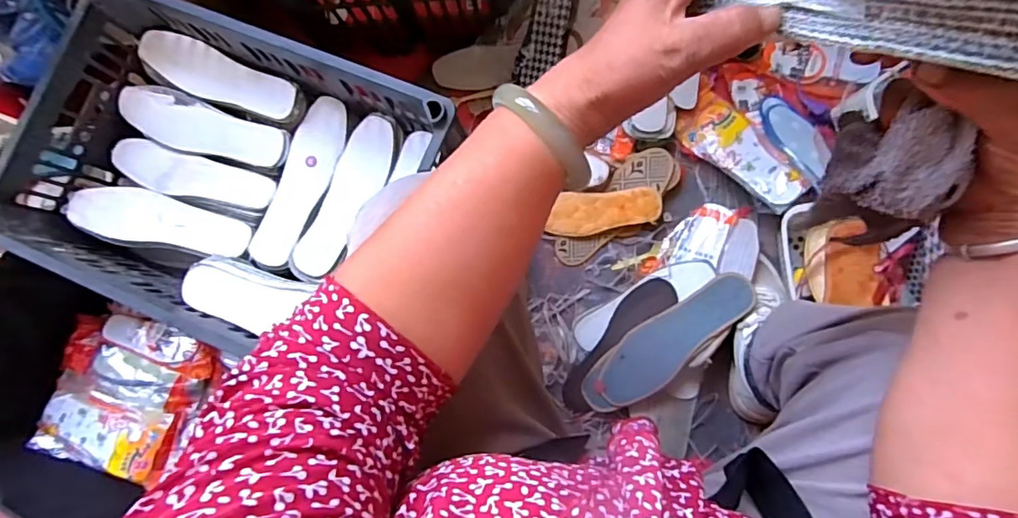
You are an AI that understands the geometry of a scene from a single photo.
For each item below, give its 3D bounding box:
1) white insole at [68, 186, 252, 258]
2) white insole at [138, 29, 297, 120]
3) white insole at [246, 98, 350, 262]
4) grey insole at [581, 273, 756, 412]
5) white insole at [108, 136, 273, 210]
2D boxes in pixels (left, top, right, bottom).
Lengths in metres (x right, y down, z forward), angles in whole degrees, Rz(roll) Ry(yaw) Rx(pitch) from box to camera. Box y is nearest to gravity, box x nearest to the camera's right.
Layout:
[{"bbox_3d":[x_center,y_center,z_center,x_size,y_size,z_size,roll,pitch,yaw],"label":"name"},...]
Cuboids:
[{"bbox_3d":[-0.457,-0.050,0.696,0.232,0.025,0.071,9,87,5],"label":"white insole"},{"bbox_3d":[-0.386,-0.240,0.704,0.219,0.035,0.062,25,88,6],"label":"white insole"},{"bbox_3d":[-0.274,-0.101,0.696,0.066,0.008,0.228,21,88,6],"label":"white insole"},{"bbox_3d":[0.223,0.120,0.758,0.272,0.012,0.087,-46,74,8],"label":"grey insole"},{"bbox_3d":[-0.427,-0.110,0.718,0.222,0.023,0.060,16,87,6],"label":"white insole"}]

